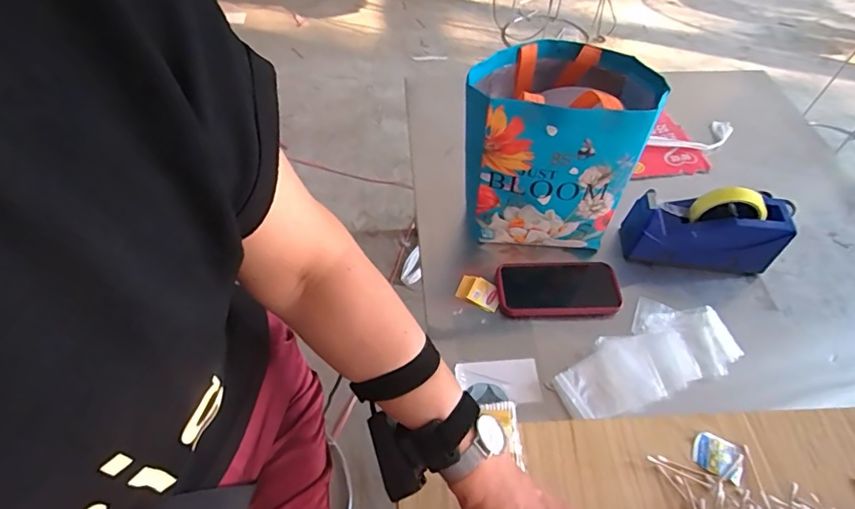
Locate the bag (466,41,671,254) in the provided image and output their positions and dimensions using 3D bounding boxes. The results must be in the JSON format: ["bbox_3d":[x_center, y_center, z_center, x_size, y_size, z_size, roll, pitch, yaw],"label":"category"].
[{"bbox_3d":[0.171,-0.150,0.703,0.223,0.239,0.189,16,54,9],"label":"bag"}]

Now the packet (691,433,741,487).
[{"bbox_3d":[0.305,0.214,0.520,0.047,0.004,0.042,18,54,10],"label":"packet"}]

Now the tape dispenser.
[{"bbox_3d":[0.402,-0.039,0.712,0.208,0.127,0.069,6,53,2],"label":"tape dispenser"}]

